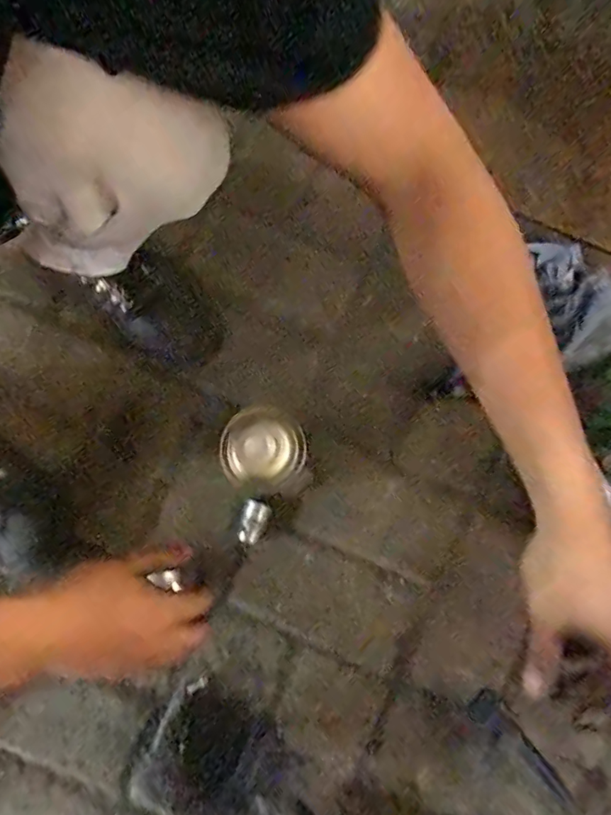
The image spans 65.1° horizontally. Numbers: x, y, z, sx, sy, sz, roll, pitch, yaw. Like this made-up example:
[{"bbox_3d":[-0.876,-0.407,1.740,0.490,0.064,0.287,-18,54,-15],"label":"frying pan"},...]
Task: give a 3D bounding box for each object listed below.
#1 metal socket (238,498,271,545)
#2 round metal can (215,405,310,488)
[{"bbox_3d":[-0.056,0.125,0.525,0.028,0.032,0.044,18,80,4],"label":"metal socket"},{"bbox_3d":[-0.032,0.030,0.339,0.061,0.024,0.055,-40,83,-6],"label":"round metal can"}]

